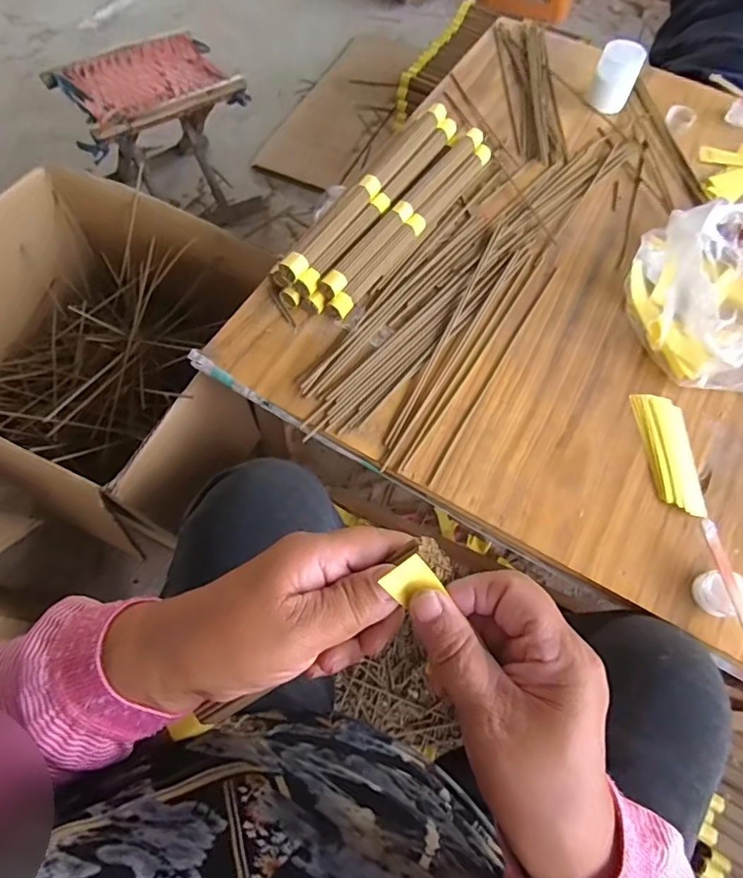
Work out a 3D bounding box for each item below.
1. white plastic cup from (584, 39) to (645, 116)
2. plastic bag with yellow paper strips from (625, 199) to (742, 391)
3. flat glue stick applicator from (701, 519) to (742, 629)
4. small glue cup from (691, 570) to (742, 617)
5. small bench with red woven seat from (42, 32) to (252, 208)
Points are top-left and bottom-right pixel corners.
[{"bbox_3d":[0.336,-0.500,0.700,0.056,0.063,0.055,1,65,-1],"label":"white plastic cup"},{"bbox_3d":[0.396,-0.162,0.535,0.214,0.087,0.213,-6,66,-4],"label":"plastic bag with yellow paper strips"},{"bbox_3d":[0.301,0.126,0.420,0.012,0.007,0.121,-5,66,-4],"label":"flat glue stick applicator"},{"bbox_3d":[0.302,0.132,0.434,0.041,0.025,0.036,1,65,-1],"label":"small glue cup"},{"bbox_3d":[-0.451,-0.657,1.105,0.331,0.261,0.259,-33,71,-15],"label":"small bench with red woven seat"}]

